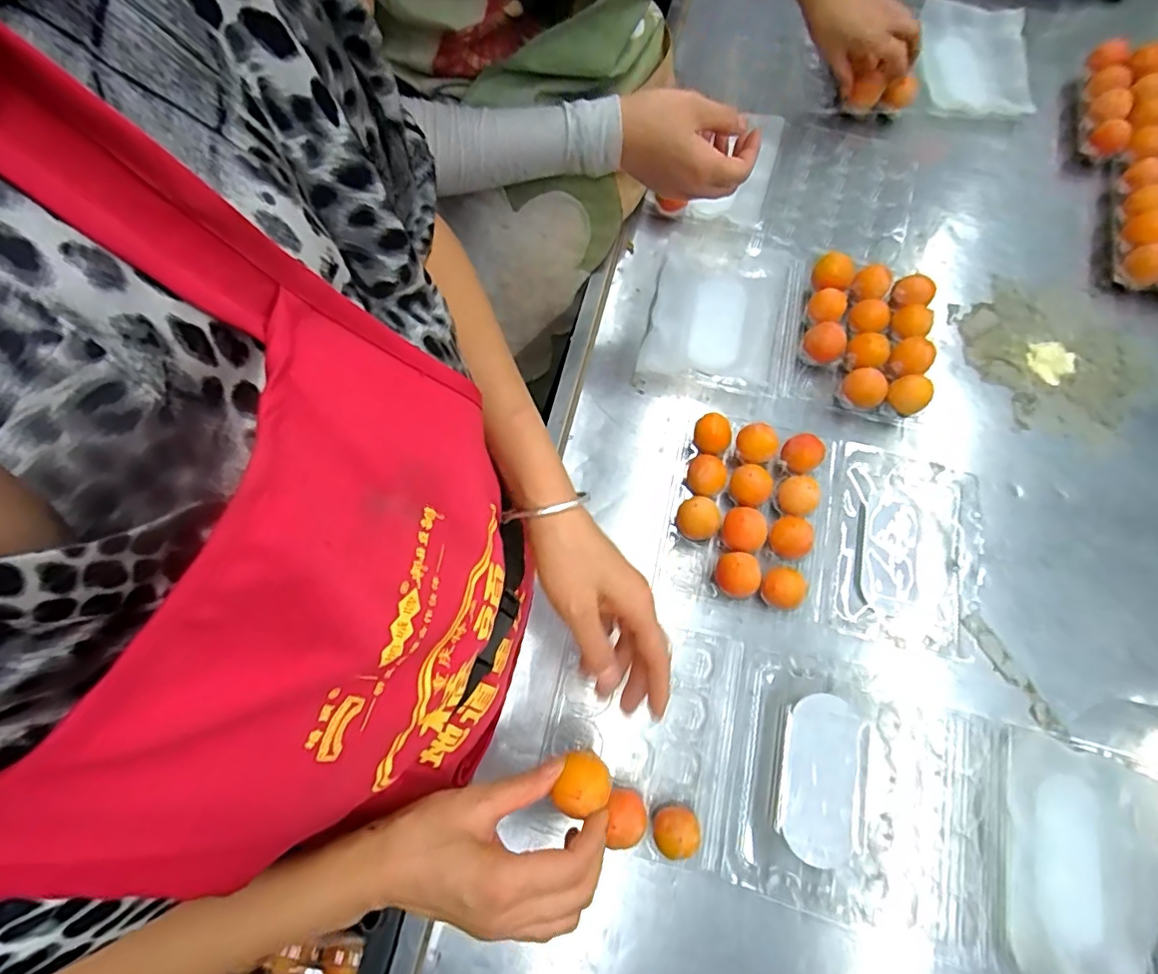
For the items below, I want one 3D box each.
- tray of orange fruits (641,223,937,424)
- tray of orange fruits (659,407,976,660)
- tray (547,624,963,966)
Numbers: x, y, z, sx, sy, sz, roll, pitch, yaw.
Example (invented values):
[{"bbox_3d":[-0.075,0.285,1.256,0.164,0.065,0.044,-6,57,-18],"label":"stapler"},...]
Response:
[{"bbox_3d":[0.236,-0.193,0.629,0.302,0.048,0.201,12,71,5],"label":"tray of orange fruits"},{"bbox_3d":[0.249,0.045,0.559,0.309,0.056,0.213,14,71,5],"label":"tray of orange fruits"},{"bbox_3d":[0.158,0.247,0.495,0.373,0.046,0.198,15,71,5],"label":"tray"}]

